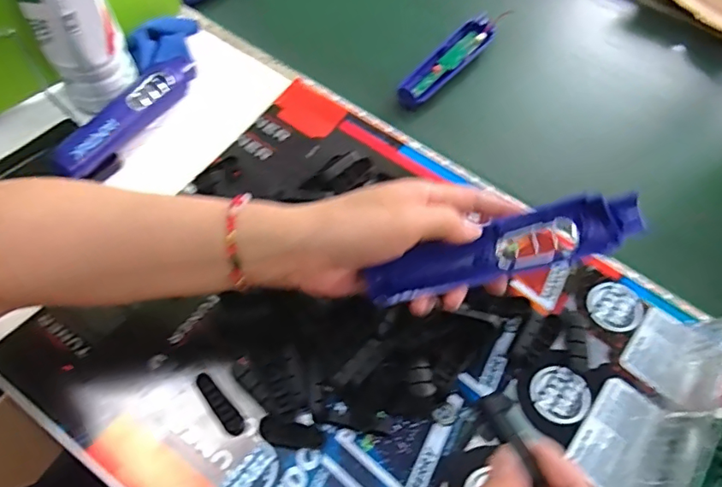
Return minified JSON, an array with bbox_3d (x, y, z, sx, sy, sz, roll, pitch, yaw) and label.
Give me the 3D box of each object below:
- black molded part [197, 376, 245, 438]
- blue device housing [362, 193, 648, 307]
[{"bbox_3d":[-0.101,0.114,0.370,0.014,0.005,0.049,-35,66,-21],"label":"black molded part"},{"bbox_3d":[0.087,0.006,0.325,0.169,0.023,0.034,-17,60,4],"label":"blue device housing"}]

